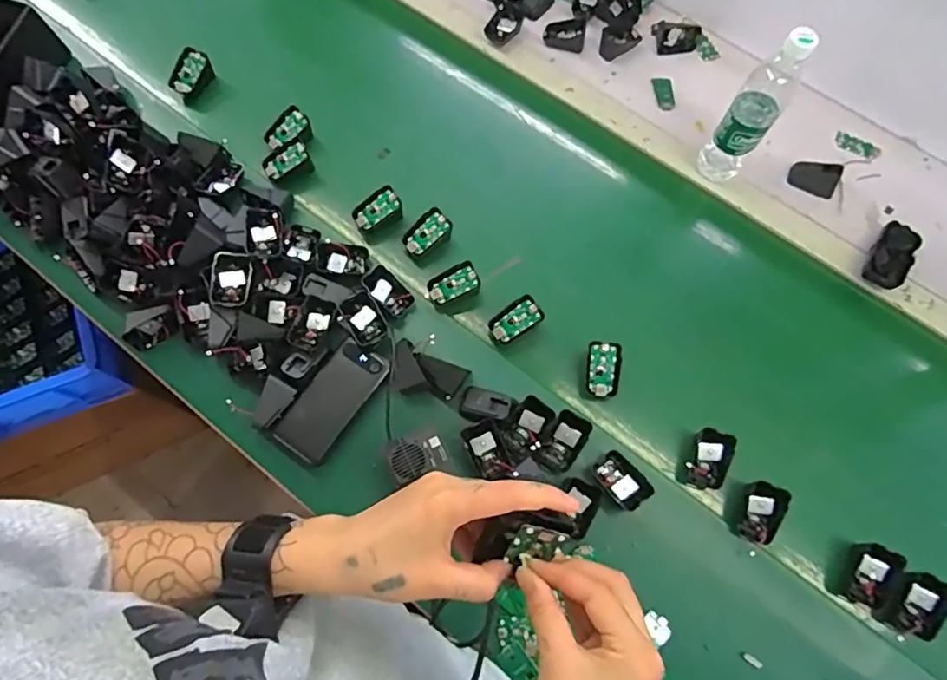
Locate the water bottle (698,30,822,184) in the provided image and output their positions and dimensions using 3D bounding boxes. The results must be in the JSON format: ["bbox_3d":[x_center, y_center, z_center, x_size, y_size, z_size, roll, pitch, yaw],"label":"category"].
[{"bbox_3d":[0.374,-0.300,0.734,0.062,0.232,0.054,28,72,8],"label":"water bottle"}]

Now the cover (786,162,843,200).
[{"bbox_3d":[0.513,-0.244,0.816,0.067,0.035,0.035,31,72,8],"label":"cover"}]

